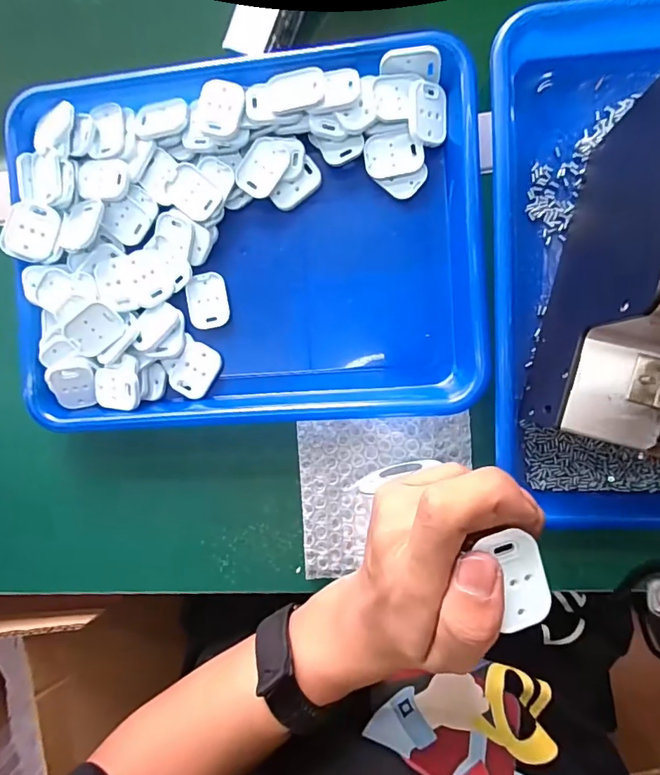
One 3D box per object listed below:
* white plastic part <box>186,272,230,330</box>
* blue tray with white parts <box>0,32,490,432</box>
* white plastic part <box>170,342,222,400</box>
[{"bbox_3d":[-0.091,-0.064,0.357,0.029,0.009,0.040,-11,90,7],"label":"white plastic part"},{"bbox_3d":[-0.058,-0.098,0.340,0.316,0.033,0.250,-3,91,7],"label":"blue tray with white parts"},{"bbox_3d":[-0.099,-0.012,0.358,0.029,0.007,0.039,35,95,5],"label":"white plastic part"}]

